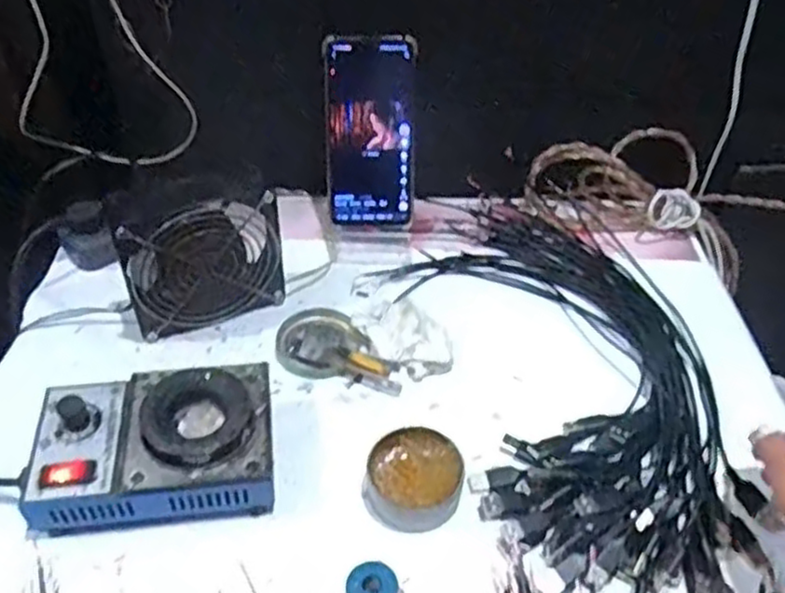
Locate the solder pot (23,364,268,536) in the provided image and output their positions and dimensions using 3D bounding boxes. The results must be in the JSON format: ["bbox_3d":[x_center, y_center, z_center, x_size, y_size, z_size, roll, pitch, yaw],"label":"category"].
[{"bbox_3d":[-0.155,0.100,0.479,0.150,0.068,0.093,-5,47,-8],"label":"solder pot"}]

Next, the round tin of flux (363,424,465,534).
[{"bbox_3d":[0.014,0.122,0.482,0.060,0.033,0.058,1,46,-1],"label":"round tin of flux"}]

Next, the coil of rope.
[{"bbox_3d":[0.248,-0.097,0.691,0.232,0.093,0.086,19,47,3],"label":"coil of rope"}]

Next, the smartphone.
[{"bbox_3d":[-0.020,-0.142,0.637,0.072,0.166,0.009,0,19,-7],"label":"smartphone"}]

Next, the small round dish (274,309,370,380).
[{"bbox_3d":[-0.060,0.037,0.581,0.065,0.010,0.070,1,46,-1],"label":"small round dish"}]

